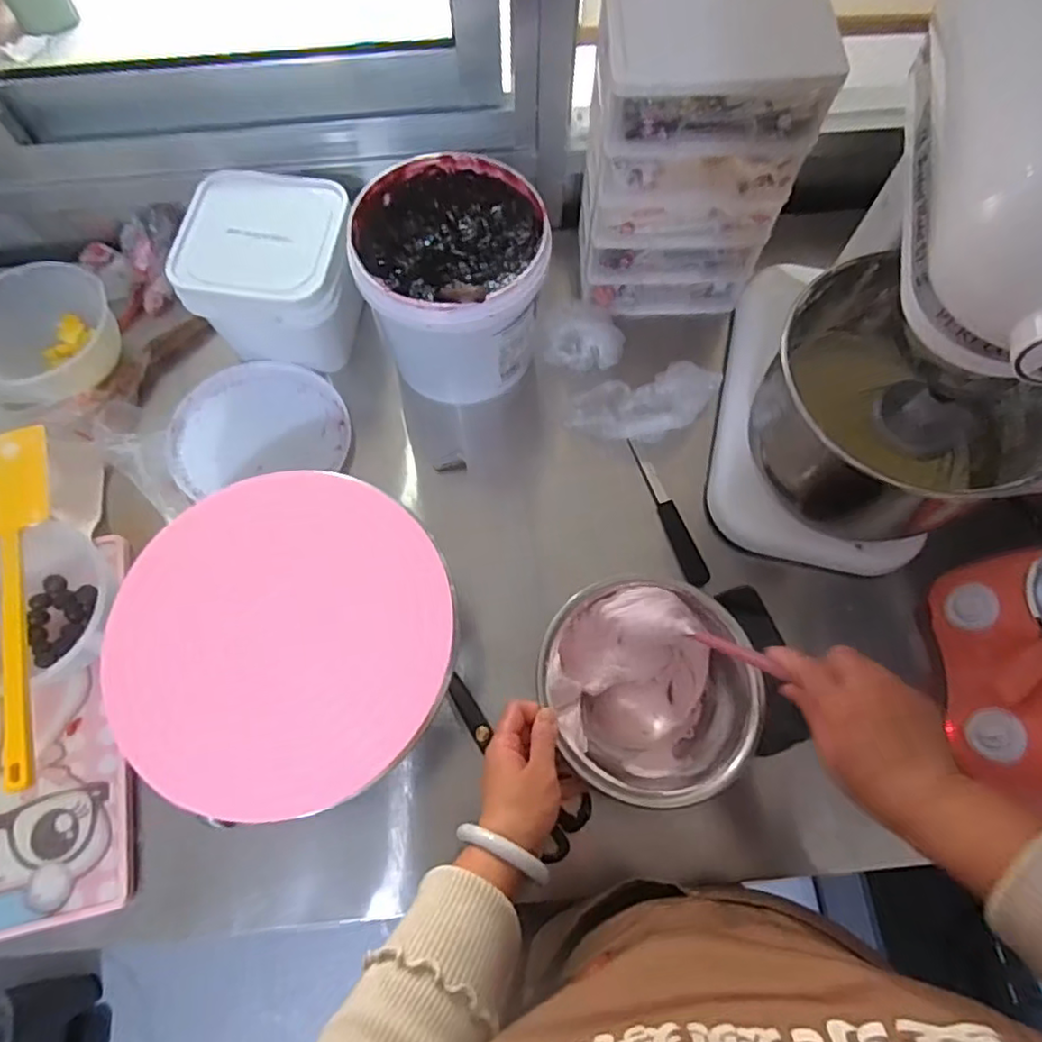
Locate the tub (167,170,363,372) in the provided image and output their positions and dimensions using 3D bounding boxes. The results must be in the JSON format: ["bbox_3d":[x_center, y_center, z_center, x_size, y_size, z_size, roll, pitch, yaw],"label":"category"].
[{"bbox_3d":[-0.279,-0.281,0.741,0.175,0.139,0.168,1,69,1],"label":"tub"}]

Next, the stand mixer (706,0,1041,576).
[{"bbox_3d":[0.346,-0.189,0.554,0.219,0.410,0.346,14,69,5],"label":"stand mixer"}]

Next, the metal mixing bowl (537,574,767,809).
[{"bbox_3d":[0.116,0.156,0.591,0.191,0.097,0.187,0,69,0],"label":"metal mixing bowl"}]

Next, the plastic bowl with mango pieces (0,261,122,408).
[{"bbox_3d":[-0.532,-0.211,0.721,0.151,0.079,0.145,0,69,0],"label":"plastic bowl with mango pieces"}]

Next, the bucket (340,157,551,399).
[{"bbox_3d":[-0.070,-0.247,0.729,0.189,0.226,0.195,0,69,0],"label":"bucket"}]

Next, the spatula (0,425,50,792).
[{"bbox_3d":[-0.446,0.063,0.553,0.061,0.020,0.323,-15,70,-6],"label":"spatula"}]

